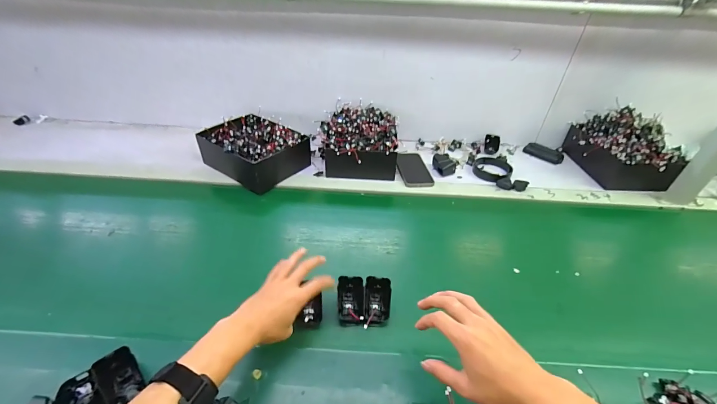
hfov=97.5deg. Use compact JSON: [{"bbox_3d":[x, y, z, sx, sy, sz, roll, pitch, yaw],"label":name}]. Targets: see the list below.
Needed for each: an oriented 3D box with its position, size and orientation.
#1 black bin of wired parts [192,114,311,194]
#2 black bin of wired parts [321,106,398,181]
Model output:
[{"bbox_3d":[-0.271,-0.135,0.820,0.225,0.088,0.183,28,45,24],"label":"black bin of wired parts"},{"bbox_3d":[0.005,-0.156,0.848,0.184,0.105,0.233,5,40,0],"label":"black bin of wired parts"}]

